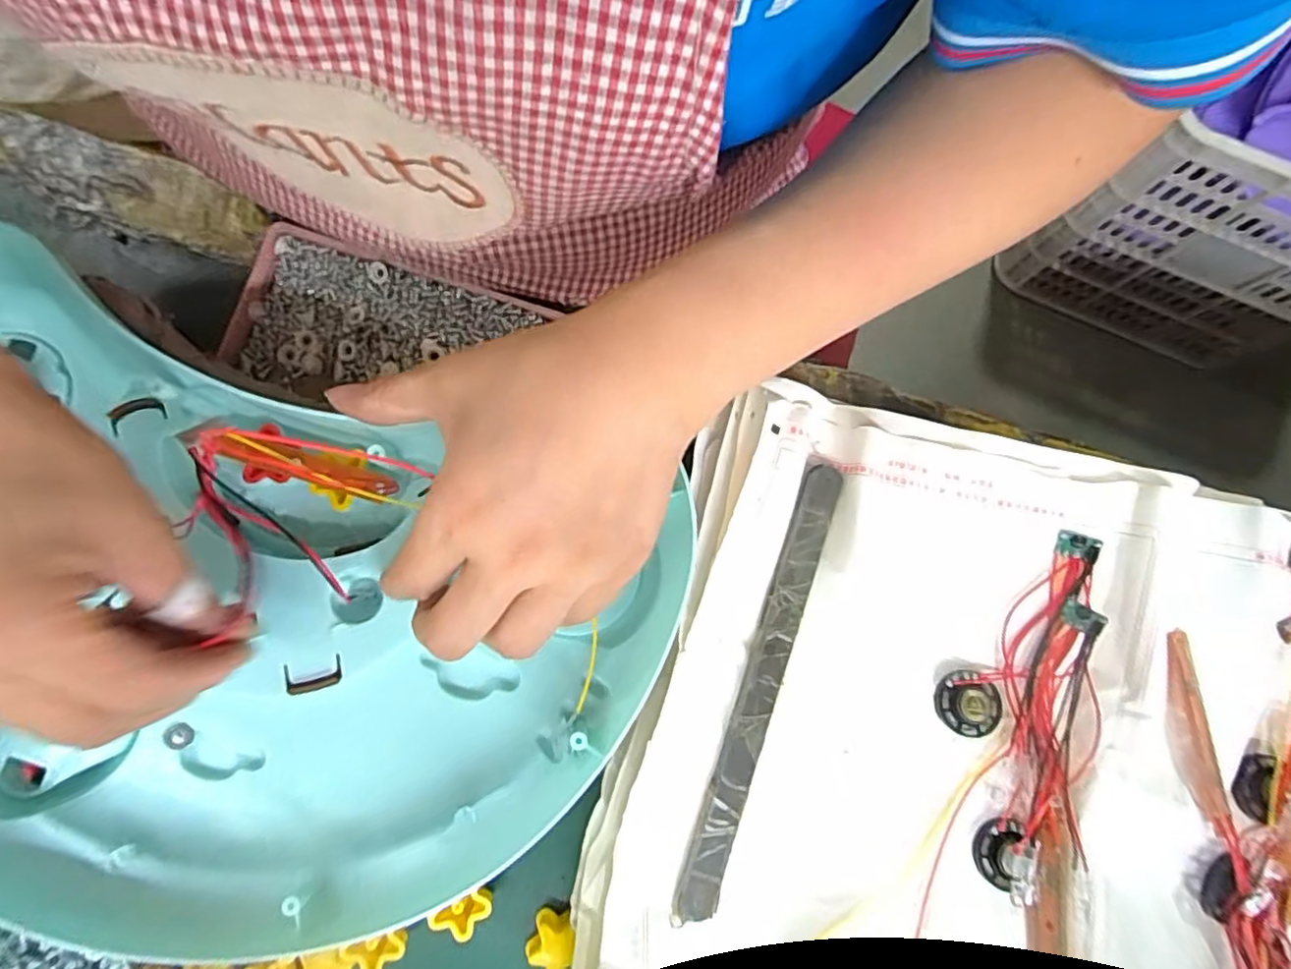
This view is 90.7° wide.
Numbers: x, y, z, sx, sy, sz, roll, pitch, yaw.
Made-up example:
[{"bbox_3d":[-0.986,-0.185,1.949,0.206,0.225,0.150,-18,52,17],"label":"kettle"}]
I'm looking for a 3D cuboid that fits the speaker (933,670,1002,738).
[{"bbox_3d":[0.143,0.097,0.280,0.029,0.006,0.026,37,83,4],"label":"speaker"}]

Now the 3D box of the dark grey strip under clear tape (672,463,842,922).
[{"bbox_3d":[0.052,0.086,0.285,0.019,0.006,0.200,21,79,-4],"label":"dark grey strip under clear tape"}]

